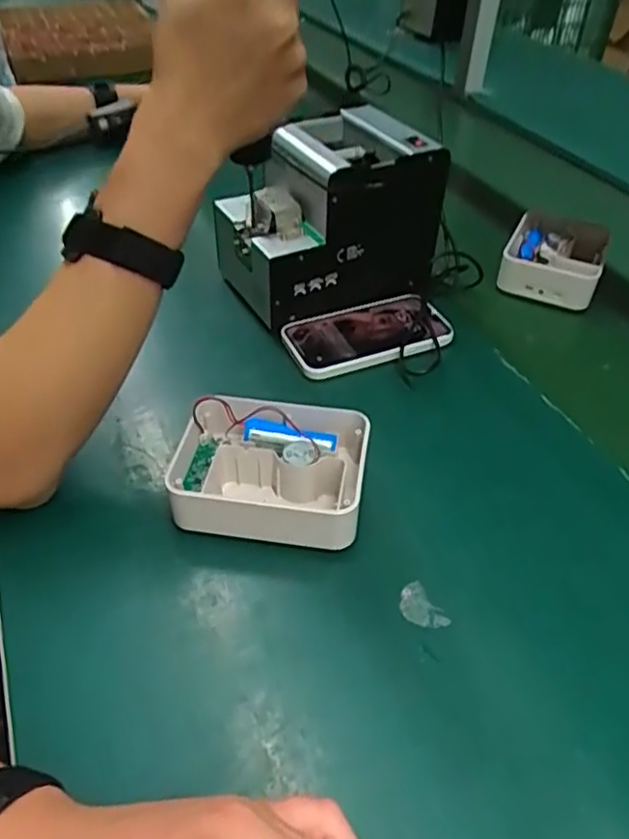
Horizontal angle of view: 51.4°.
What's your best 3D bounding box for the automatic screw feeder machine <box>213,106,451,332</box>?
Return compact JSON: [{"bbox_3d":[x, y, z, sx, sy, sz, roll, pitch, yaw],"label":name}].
[{"bbox_3d":[0.010,-0.195,0.628,0.192,0.142,0.136,-16,46,-19],"label":"automatic screw feeder machine"}]

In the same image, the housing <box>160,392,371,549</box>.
[{"bbox_3d":[-0.031,0.036,0.455,0.130,0.049,0.102,9,43,7],"label":"housing"}]

